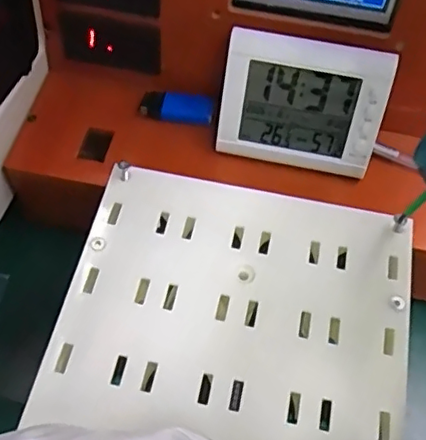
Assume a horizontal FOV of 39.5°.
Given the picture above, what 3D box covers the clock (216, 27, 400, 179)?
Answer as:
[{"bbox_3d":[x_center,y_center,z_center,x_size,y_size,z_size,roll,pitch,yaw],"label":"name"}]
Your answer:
[{"bbox_3d":[0.062,-0.081,0.420,0.111,0.092,0.023,13,33,4],"label":"clock"}]

